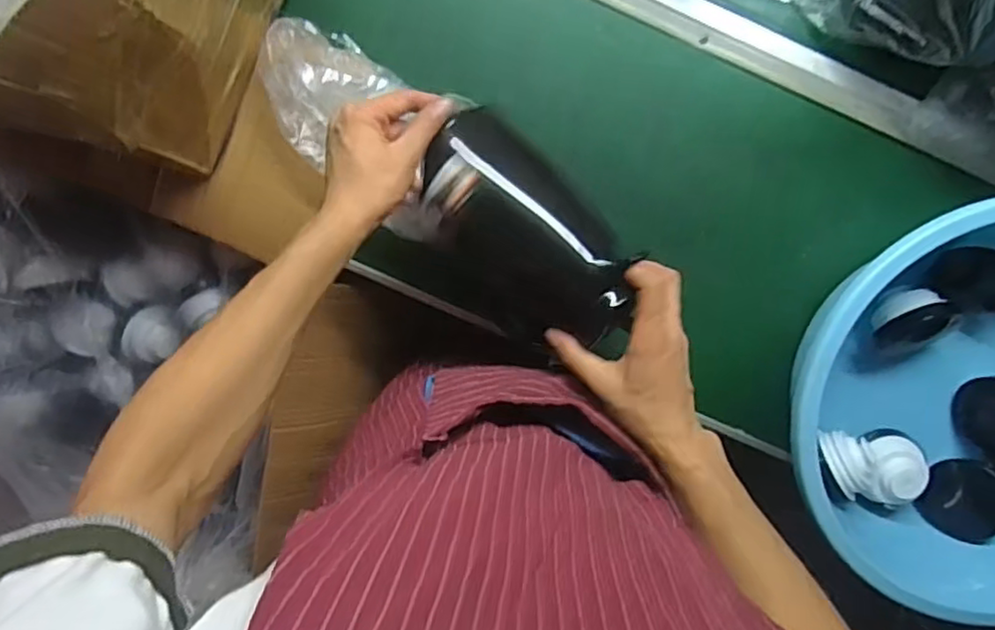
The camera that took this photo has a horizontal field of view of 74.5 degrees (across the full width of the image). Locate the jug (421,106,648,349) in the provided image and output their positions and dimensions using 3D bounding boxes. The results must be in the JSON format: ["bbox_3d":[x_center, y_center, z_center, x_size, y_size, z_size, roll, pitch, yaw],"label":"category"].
[{"bbox_3d":[0.010,-0.066,0.563,0.130,0.119,0.196,-44,95,6],"label":"jug"}]

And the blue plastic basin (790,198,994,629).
[{"bbox_3d":[0.426,0.072,0.595,0.333,0.155,0.334,0,98,1],"label":"blue plastic basin"}]

